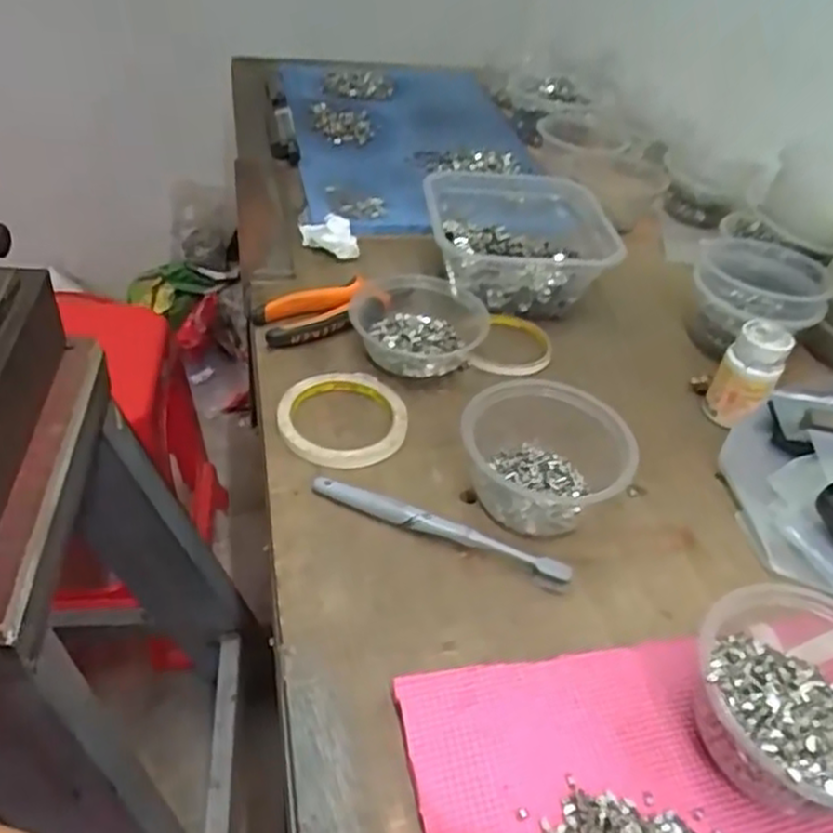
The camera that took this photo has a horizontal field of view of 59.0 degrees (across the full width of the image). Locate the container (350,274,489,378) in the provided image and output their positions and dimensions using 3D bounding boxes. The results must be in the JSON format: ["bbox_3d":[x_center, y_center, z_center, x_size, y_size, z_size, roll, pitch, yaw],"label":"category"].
[{"bbox_3d":[0.004,-0.081,0.630,0.115,0.032,0.112,5,42,-4],"label":"container"}]

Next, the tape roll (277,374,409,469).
[{"bbox_3d":[-0.055,-0.003,0.562,0.093,0.014,0.099,5,42,-4],"label":"tape roll"}]

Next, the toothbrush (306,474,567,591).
[{"bbox_3d":[0.015,0.073,0.488,0.179,0.011,0.017,20,43,12],"label":"toothbrush"}]

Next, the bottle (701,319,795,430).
[{"bbox_3d":[0.267,-0.031,0.599,0.046,0.086,0.049,24,48,22],"label":"bottle"}]

